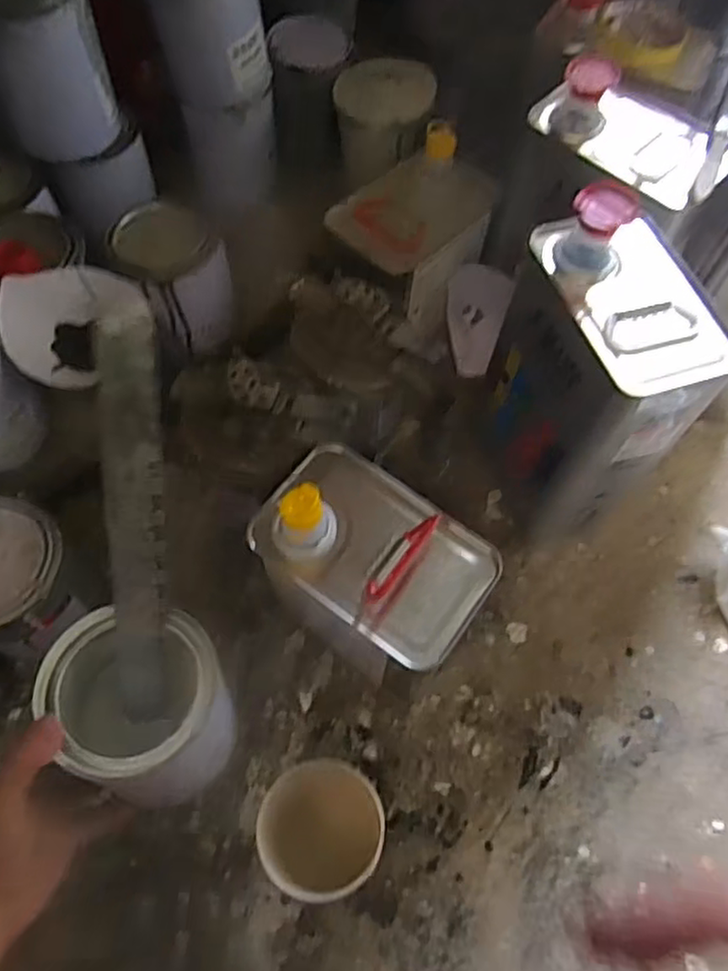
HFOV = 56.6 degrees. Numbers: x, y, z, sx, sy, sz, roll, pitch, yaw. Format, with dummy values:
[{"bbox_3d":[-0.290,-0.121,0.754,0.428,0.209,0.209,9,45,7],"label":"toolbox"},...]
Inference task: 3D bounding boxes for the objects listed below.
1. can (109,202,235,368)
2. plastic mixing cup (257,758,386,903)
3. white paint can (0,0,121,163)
[{"bbox_3d":[-0.178,-0.194,0.668,0.096,0.131,0.099,1,63,-1],"label":"can"},{"bbox_3d":[-0.031,0.268,0.529,0.089,0.090,0.099,-1,63,-2],"label":"plastic mixing cup"},{"bbox_3d":[-0.292,-0.393,0.624,0.099,0.136,0.096,-1,62,1],"label":"white paint can"}]

